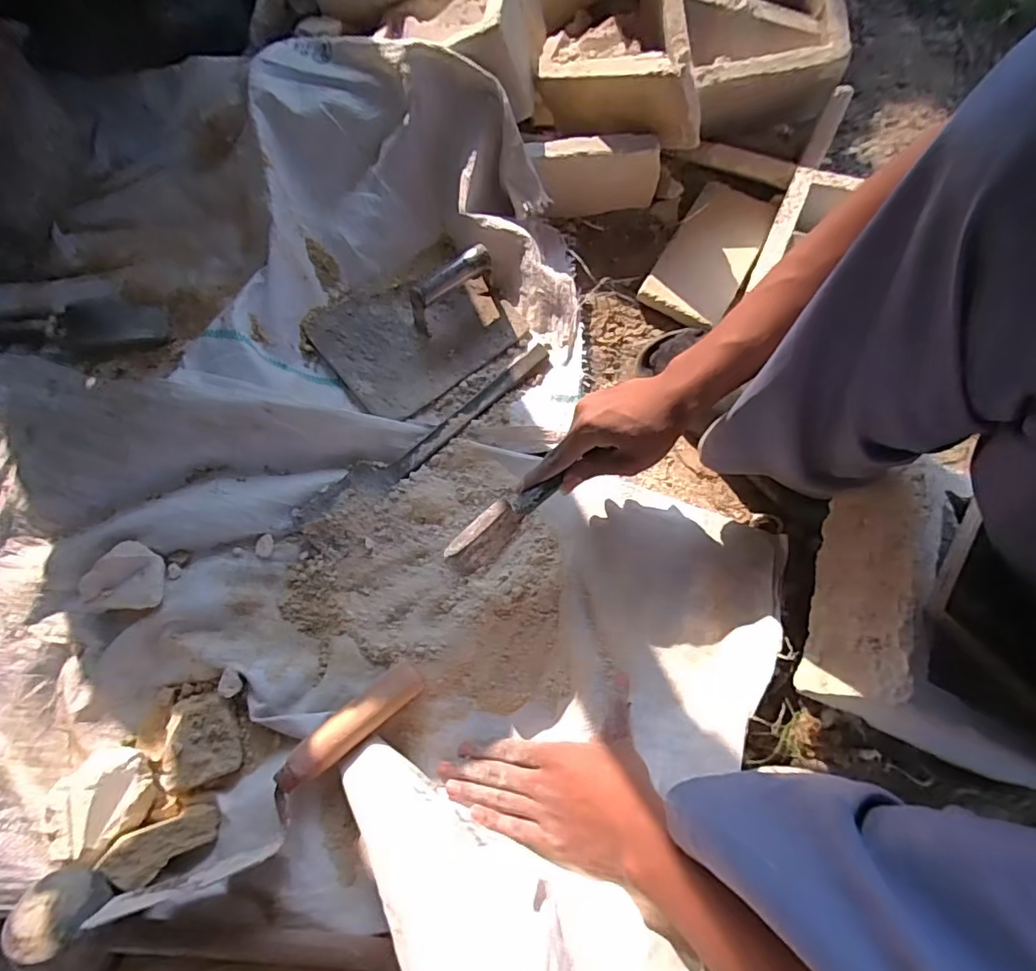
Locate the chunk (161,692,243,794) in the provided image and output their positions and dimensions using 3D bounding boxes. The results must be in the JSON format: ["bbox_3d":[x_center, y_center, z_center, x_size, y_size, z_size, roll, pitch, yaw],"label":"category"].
[{"bbox_3d":[-0.280,0.223,0.479,0.061,0.021,0.073,-16,73,-5],"label":"chunk"}]

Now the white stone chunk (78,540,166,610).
[{"bbox_3d":[-0.376,0.087,0.517,0.067,0.031,0.062,-7,72,-2],"label":"white stone chunk"}]

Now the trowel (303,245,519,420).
[{"bbox_3d":[-0.115,-0.186,0.603,0.210,0.059,0.170,-34,75,-10],"label":"trowel"}]

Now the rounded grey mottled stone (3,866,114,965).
[{"bbox_3d":[-0.326,0.300,0.385,0.047,0.040,0.046,0,74,-1],"label":"rounded grey mottled stone"}]

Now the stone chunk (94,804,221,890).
[{"bbox_3d":[-0.291,0.295,0.444,0.019,0.082,0.037,-40,70,34],"label":"stone chunk"}]

